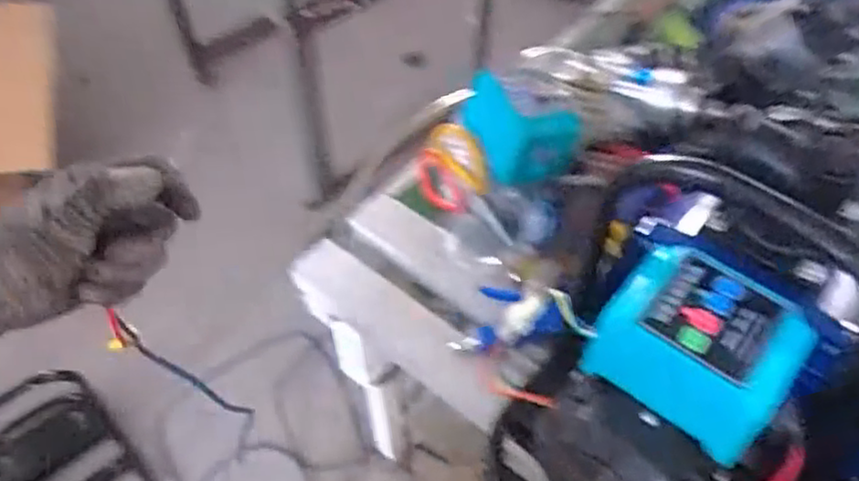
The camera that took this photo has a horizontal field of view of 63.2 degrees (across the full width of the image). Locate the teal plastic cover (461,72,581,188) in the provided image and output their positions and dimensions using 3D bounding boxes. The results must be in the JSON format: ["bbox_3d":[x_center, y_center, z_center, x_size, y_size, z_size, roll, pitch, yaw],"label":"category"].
[{"bbox_3d":[0.103,-0.124,0.852,0.146,0.090,0.082,17,55,13],"label":"teal plastic cover"}]

